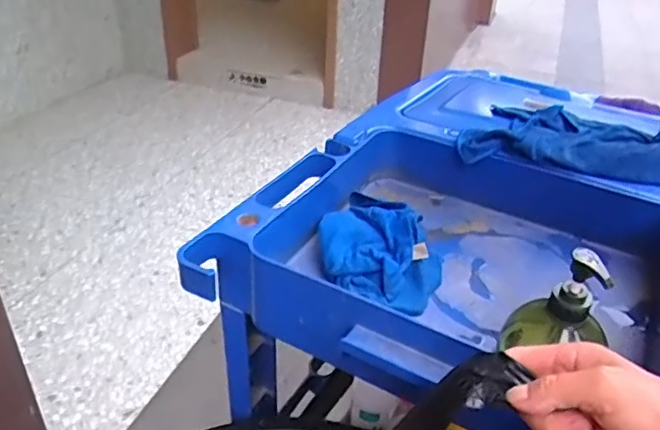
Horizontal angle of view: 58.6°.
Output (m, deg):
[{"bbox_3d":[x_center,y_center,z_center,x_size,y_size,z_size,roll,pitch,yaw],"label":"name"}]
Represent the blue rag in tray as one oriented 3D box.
[{"bbox_3d":[0.056,0.033,0.658,0.135,0.048,0.165,7,33,7],"label":"blue rag in tray"}]

